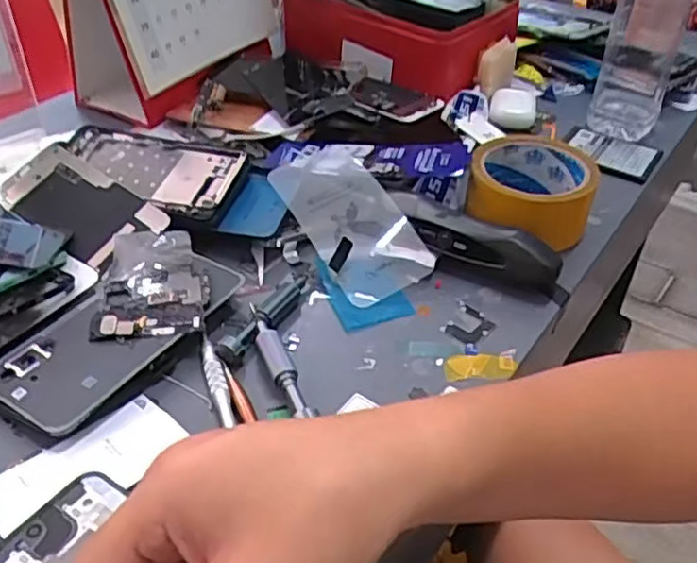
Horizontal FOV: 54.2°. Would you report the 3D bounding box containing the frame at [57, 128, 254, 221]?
[{"bbox_3d":[-0.163,-0.091,0.543,0.165,0.012,0.075,13,51,18],"label":"frame"}]

